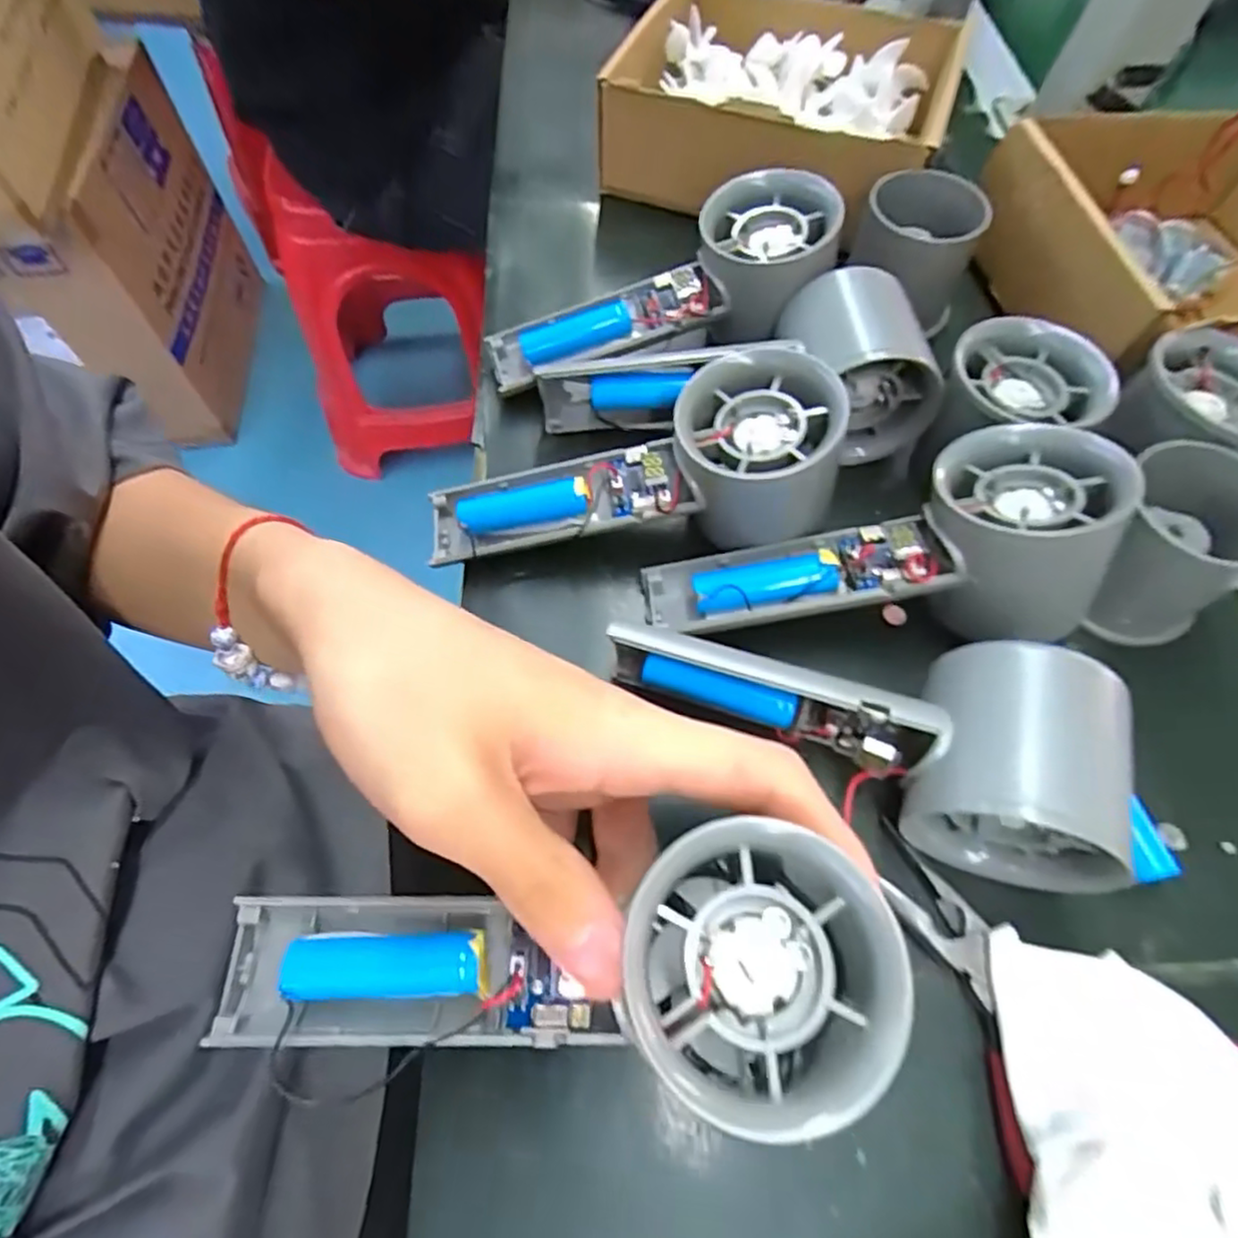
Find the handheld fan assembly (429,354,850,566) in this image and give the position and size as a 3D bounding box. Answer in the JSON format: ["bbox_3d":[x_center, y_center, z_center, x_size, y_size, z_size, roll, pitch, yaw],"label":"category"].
[{"bbox_3d":[0.002,-0.053,0.260,0.159,0.047,0.055,-9,62,15],"label":"handheld fan assembly"}]

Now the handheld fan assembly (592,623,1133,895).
[{"bbox_3d":[0.071,0.032,0.212,0.155,0.055,0.061,15,63,7],"label":"handheld fan assembly"}]

